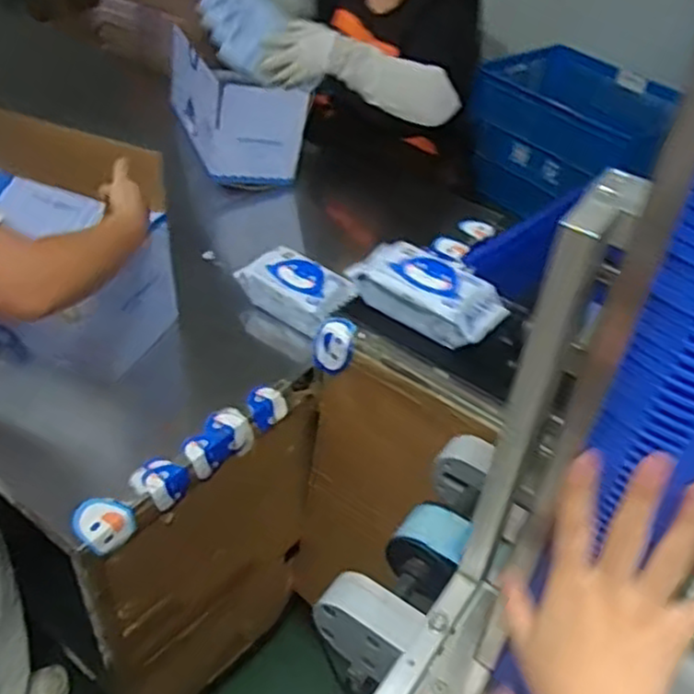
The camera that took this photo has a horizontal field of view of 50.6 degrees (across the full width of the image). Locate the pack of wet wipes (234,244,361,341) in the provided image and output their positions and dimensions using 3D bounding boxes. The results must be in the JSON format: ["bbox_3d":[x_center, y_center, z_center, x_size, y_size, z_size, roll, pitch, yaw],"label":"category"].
[{"bbox_3d":[-0.084,-0.107,1.271,0.209,0.079,0.119,30,46,24],"label":"pack of wet wipes"}]

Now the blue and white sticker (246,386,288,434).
[{"bbox_3d":[-0.123,0.090,1.117,0.070,0.049,0.042,-29,52,-33],"label":"blue and white sticker"}]

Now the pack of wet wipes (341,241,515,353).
[{"bbox_3d":[0.123,-0.083,1.110,0.236,0.066,0.121,30,47,25],"label":"pack of wet wipes"}]

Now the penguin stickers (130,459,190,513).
[{"bbox_3d":[-0.252,0.187,1.000,0.057,0.055,0.071,22,44,18],"label":"penguin stickers"}]

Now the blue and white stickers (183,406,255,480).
[{"bbox_3d":[-0.188,0.138,1.066,0.047,0.058,0.120,31,47,25],"label":"blue and white stickers"}]

